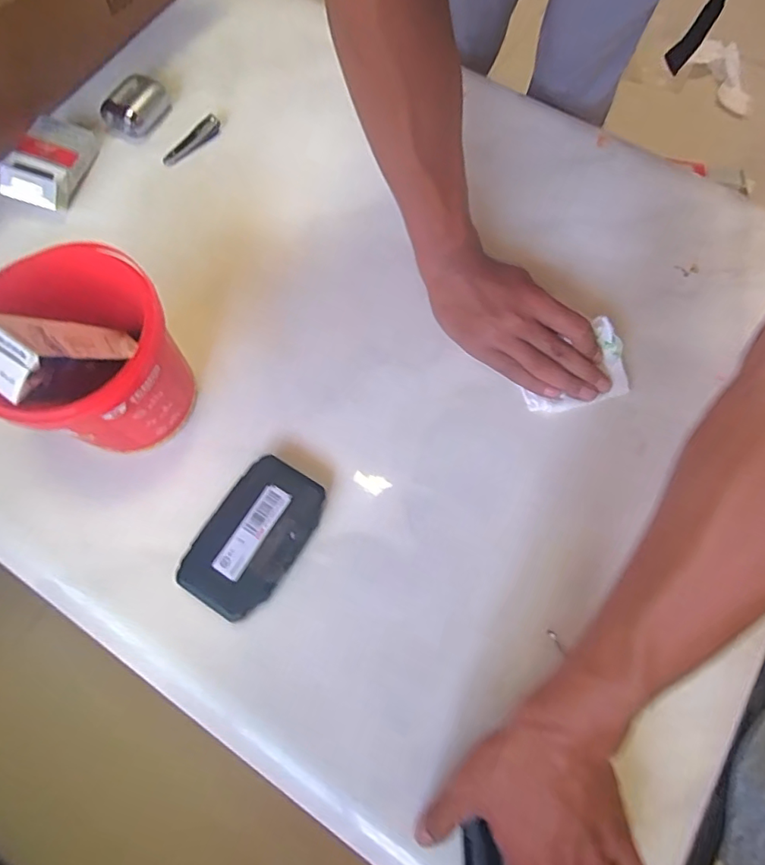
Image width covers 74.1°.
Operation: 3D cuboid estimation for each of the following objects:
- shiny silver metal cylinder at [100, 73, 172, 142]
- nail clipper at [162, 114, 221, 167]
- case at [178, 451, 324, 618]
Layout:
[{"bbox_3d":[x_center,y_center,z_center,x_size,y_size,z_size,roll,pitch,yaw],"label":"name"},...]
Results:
[{"bbox_3d":[-0.270,-0.361,0.561,0.044,0.032,0.078,35,75,8],"label":"shiny silver metal cylinder"},{"bbox_3d":[-0.210,-0.320,0.558,0.021,0.013,0.077,42,76,10],"label":"nail clipper"},{"bbox_3d":[-0.107,0.085,0.420,0.078,0.024,0.123,31,74,7],"label":"case"}]

